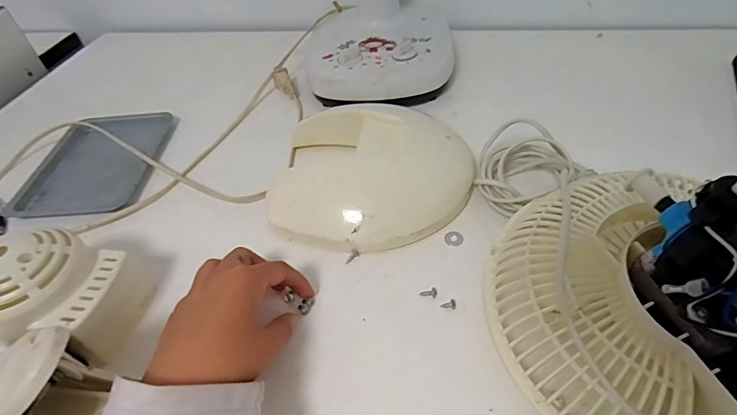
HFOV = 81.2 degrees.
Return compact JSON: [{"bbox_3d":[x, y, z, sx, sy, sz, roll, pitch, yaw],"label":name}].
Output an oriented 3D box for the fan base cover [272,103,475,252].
[{"bbox_3d":[0.004,-0.034,0.403,0.184,0.054,0.160,6,47,12],"label":"fan base cover"}]

